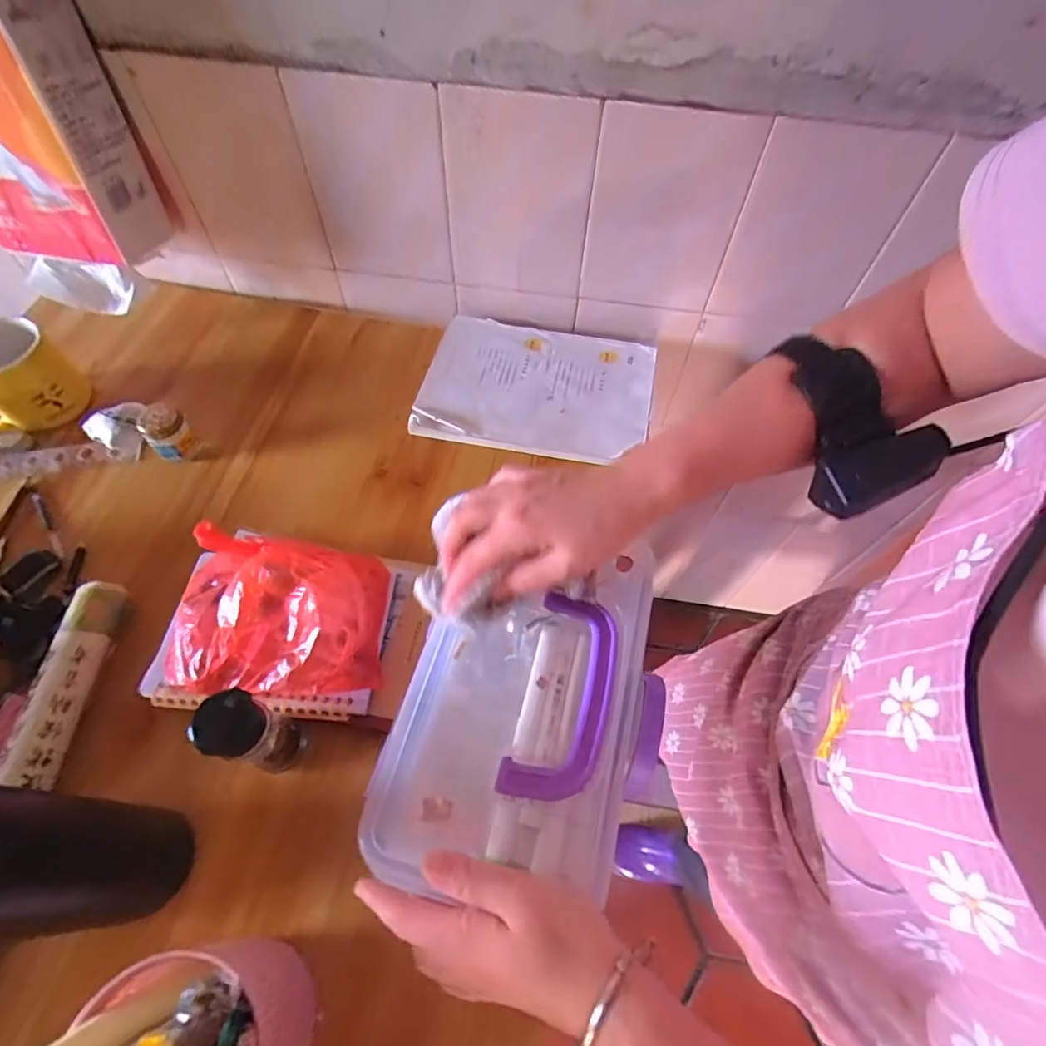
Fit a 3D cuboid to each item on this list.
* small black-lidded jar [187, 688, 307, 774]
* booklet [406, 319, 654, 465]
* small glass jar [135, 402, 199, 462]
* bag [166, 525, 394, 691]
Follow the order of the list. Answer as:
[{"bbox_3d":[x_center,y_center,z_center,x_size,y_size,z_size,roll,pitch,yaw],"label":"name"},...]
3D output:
[{"bbox_3d":[-0.190,0.149,0.380,0.042,0.110,0.040,1,59,-1],"label":"small black-lidded jar"},{"bbox_3d":[0.017,-0.158,0.619,0.253,0.014,0.188,11,64,7],"label":"booklet"},{"bbox_3d":[-0.368,-0.094,0.555,0.039,0.053,0.039,1,59,-1],"label":"small glass jar"},{"bbox_3d":[-0.195,0.067,0.419,0.161,0.064,0.115,0,59,-1],"label":"bag"}]

